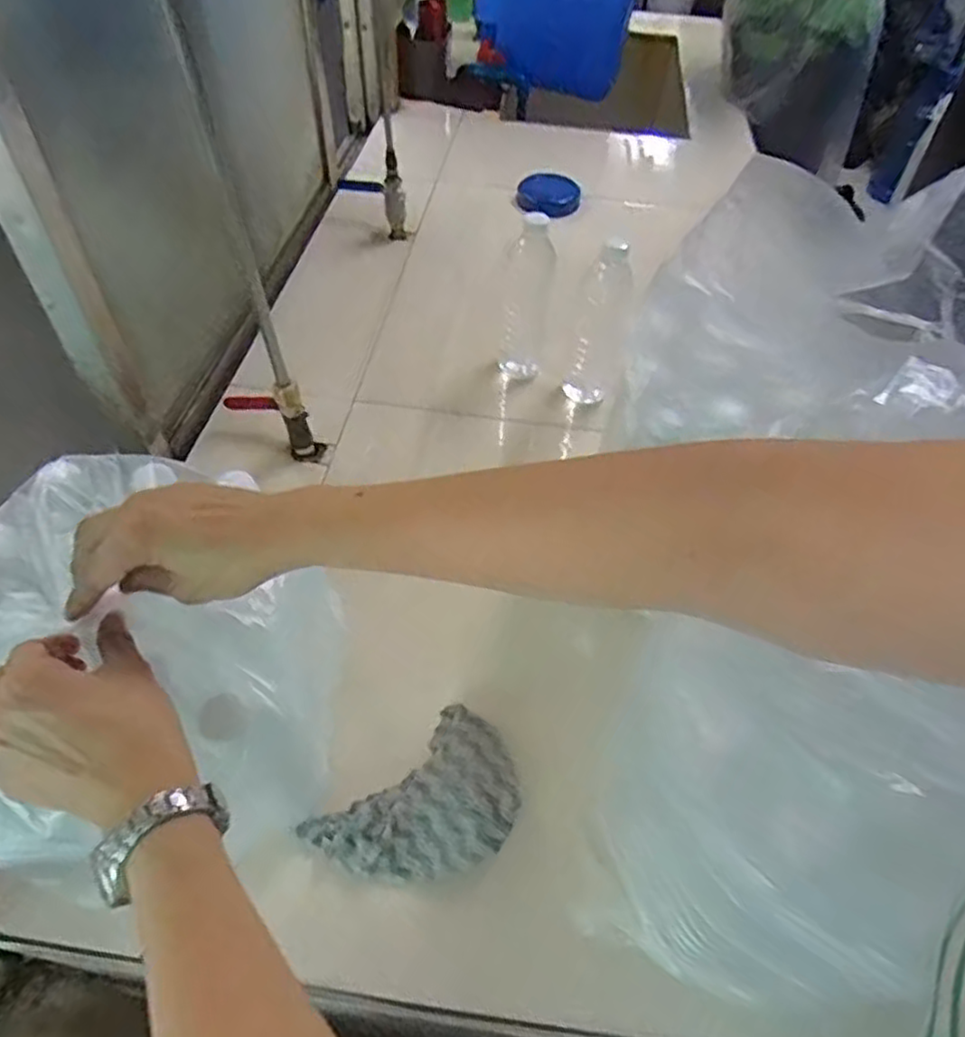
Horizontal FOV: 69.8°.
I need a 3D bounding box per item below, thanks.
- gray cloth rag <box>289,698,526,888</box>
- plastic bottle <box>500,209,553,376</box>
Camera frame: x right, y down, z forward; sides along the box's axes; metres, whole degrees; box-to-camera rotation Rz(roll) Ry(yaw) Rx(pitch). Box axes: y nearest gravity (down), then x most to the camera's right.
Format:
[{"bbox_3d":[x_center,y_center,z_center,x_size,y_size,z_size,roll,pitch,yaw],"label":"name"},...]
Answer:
[{"bbox_3d":[-0.040,0.230,0.548,0.112,0.045,0.158,38,59,25],"label":"gray cloth rag"},{"bbox_3d":[0.058,-0.282,0.881,0.061,0.234,0.069,4,51,1],"label":"plastic bottle"}]

